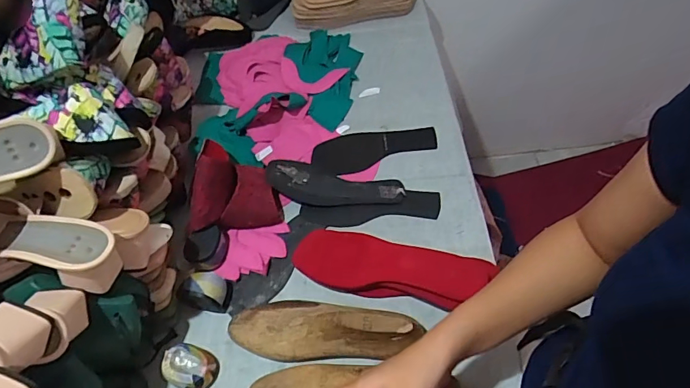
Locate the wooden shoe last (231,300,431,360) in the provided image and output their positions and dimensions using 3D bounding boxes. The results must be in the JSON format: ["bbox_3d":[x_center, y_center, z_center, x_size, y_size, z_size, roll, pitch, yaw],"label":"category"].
[{"bbox_3d":[-0.031,0.159,0.551,0.235,0.070,0.073,-5,53,21],"label":"wooden shoe last"}]

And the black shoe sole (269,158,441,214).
[{"bbox_3d":[-0.017,-0.013,0.696,0.211,0.019,0.070,8,56,14],"label":"black shoe sole"}]

